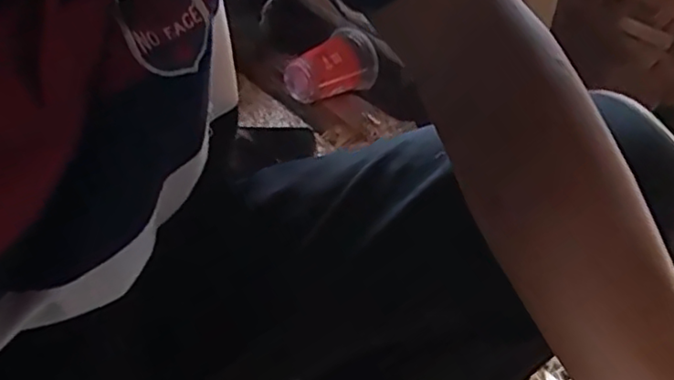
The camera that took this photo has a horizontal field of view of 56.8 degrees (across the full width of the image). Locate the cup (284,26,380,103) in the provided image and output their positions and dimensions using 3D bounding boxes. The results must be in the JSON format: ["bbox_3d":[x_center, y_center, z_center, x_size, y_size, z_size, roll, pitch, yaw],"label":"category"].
[{"bbox_3d":[-0.007,-0.159,0.832,0.071,0.074,0.123,32,52,28],"label":"cup"}]

